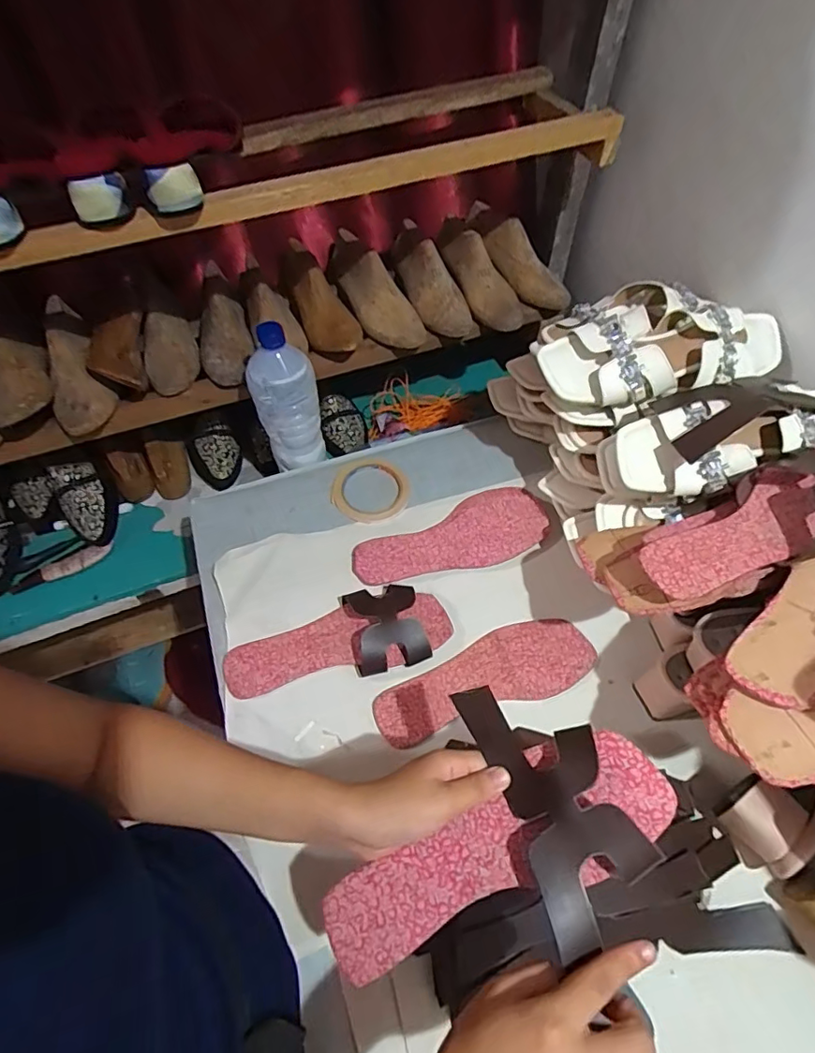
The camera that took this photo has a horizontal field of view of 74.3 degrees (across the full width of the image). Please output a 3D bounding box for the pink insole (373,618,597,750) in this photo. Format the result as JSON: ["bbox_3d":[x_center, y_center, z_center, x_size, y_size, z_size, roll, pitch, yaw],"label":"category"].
[{"bbox_3d":[0.081,0.157,0.567,0.235,0.006,0.081,-16,57,-11],"label":"pink insole"}]

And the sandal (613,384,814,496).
[{"bbox_3d":[0.326,-0.096,0.526,0.251,0.055,0.101,-16,57,-10],"label":"sandal"}]

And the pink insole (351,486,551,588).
[{"bbox_3d":[0.058,0.019,0.651,0.243,0.010,0.097,-24,61,-15],"label":"pink insole"}]

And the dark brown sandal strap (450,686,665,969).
[{"bbox_3d":[0.093,0.172,0.364,0.077,0.038,0.166,-20,44,-13],"label":"dark brown sandal strap"}]

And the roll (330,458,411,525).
[{"bbox_3d":[-0.049,-0.049,0.704,0.100,0.015,0.101,0,56,0],"label":"roll"}]

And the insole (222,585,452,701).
[{"bbox_3d":[-0.074,0.119,0.573,0.235,0.029,0.088,-14,57,-10],"label":"insole"}]

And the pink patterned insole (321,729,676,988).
[{"bbox_3d":[0.059,0.219,0.354,0.240,0.005,0.068,-29,56,0],"label":"pink patterned insole"}]

